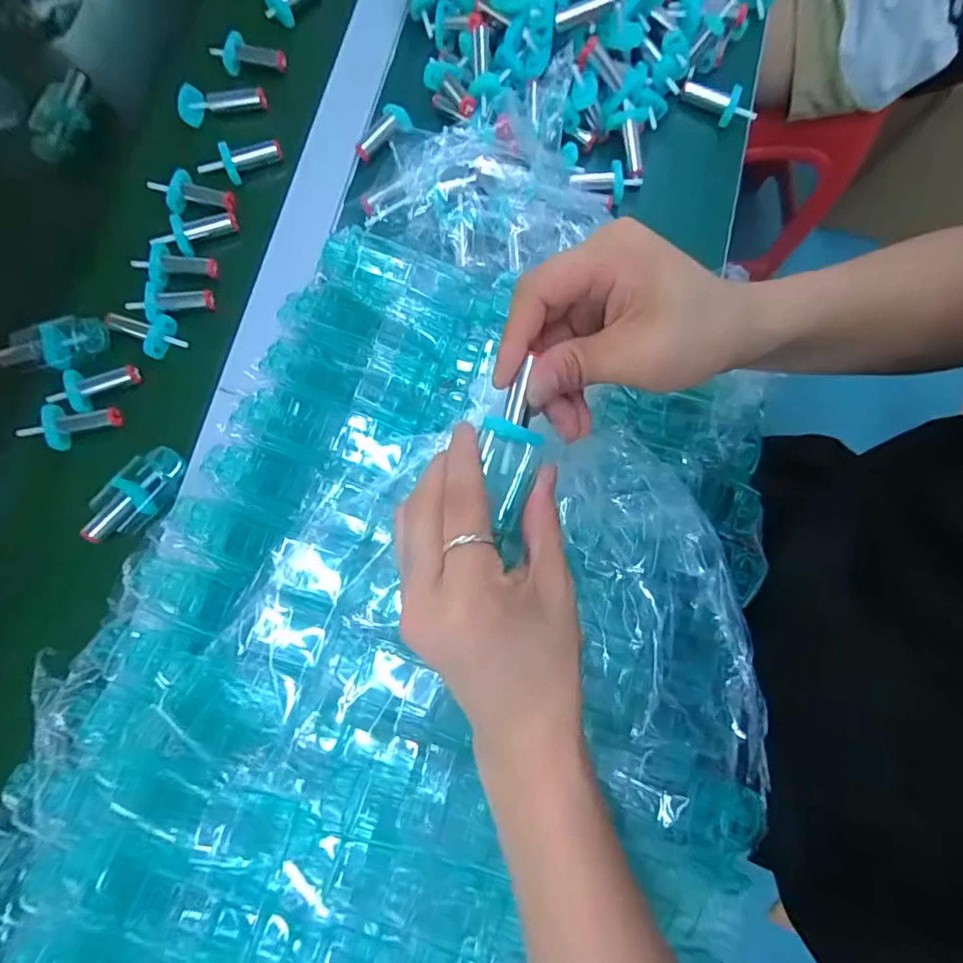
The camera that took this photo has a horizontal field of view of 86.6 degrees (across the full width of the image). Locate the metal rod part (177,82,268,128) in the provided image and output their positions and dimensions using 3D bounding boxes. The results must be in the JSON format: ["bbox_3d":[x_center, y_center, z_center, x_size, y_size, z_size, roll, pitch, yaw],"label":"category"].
[{"bbox_3d":[-0.207,-0.301,0.409,0.067,0.012,0.027,0,80,-2],"label":"metal rod part"}]

